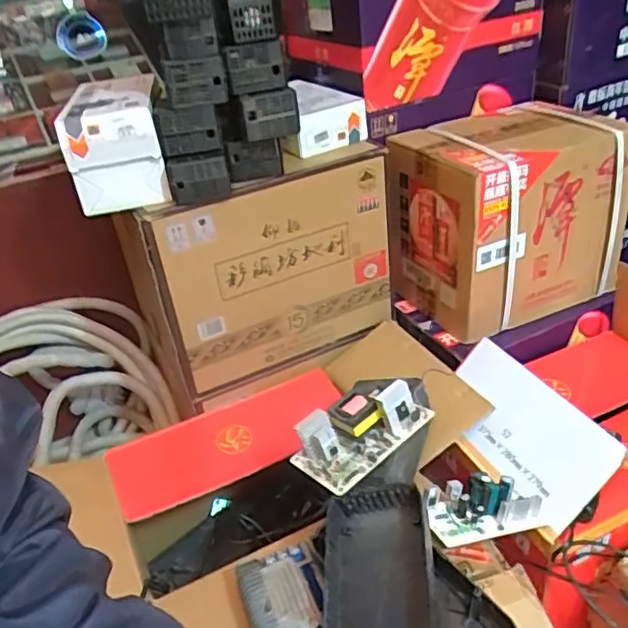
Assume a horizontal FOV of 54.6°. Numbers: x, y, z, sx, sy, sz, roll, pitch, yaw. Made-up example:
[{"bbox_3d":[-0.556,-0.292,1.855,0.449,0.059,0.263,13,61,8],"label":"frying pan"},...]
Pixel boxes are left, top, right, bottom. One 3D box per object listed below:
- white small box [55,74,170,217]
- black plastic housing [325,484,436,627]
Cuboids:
[{"bbox_3d":[-0.259,-0.227,0.818,0.112,0.131,0.161,-10,33,-4],"label":"white small box"},{"bbox_3d":[0.067,0.272,0.586,0.124,0.042,0.222,-17,39,15],"label":"black plastic housing"}]

